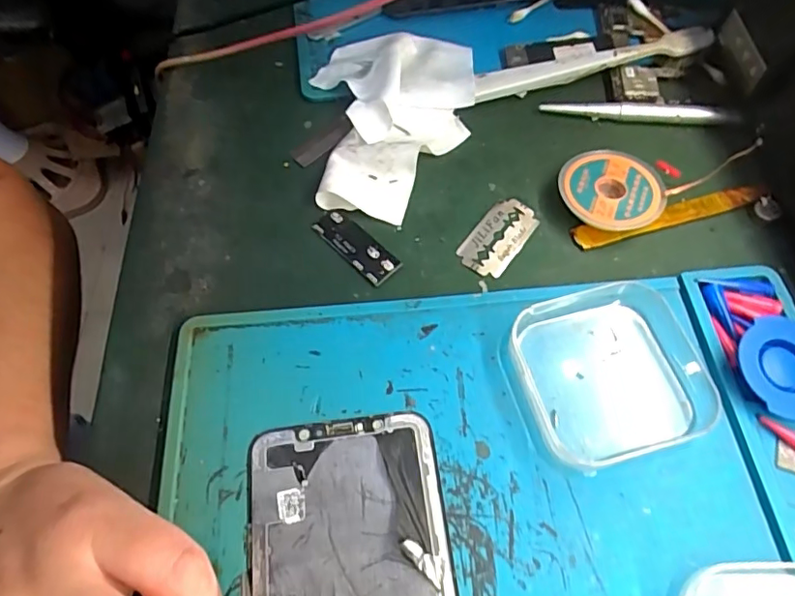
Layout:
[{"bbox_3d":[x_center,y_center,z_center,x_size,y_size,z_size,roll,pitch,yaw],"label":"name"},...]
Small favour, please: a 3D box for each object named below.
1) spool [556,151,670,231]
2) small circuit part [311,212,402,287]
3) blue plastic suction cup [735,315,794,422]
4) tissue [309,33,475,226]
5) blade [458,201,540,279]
[{"bbox_3d":[0.095,-0.047,0.244,0.045,0.013,0.039,4,62,5],"label":"spool"},{"bbox_3d":[-0.018,-0.024,0.240,0.015,0.004,0.043,-40,67,-17],"label":"small circuit part"},{"bbox_3d":[0.141,0.026,0.200,0.037,0.012,0.033,-38,66,-16],"label":"blue plastic suction cup"},{"bbox_3d":[0.000,-0.086,0.264,0.075,0.019,0.100,-3,61,1],"label":"tissue"},{"bbox_3d":[0.045,-0.027,0.242,0.022,0.004,0.041,35,70,10],"label":"blade"}]

